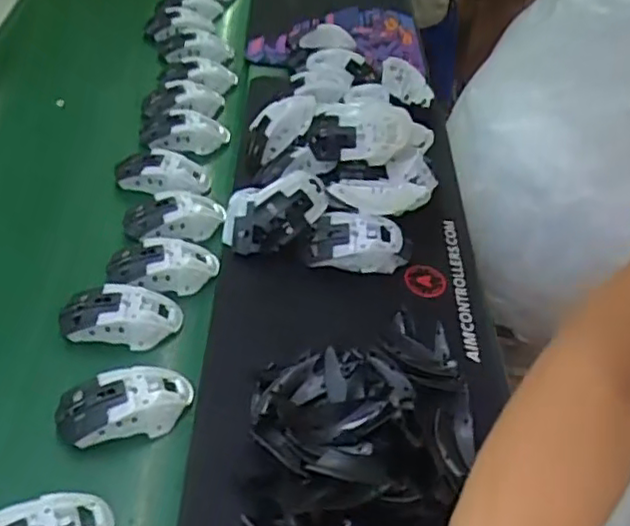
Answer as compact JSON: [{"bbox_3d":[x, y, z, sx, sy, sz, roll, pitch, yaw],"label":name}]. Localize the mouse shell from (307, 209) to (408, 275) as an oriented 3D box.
[{"bbox_3d":[0.050,-0.021,0.750,0.121,0.057,0.054,7,46,-3],"label":"mouse shell"}]

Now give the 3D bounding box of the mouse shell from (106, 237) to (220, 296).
[{"bbox_3d":[-0.162,0.000,0.707,0.111,0.032,0.060,4,46,-6],"label":"mouse shell"}]

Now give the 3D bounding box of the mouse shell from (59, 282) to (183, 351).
[{"bbox_3d":[-0.193,0.050,0.655,0.113,0.033,0.058,3,46,-6],"label":"mouse shell"}]

